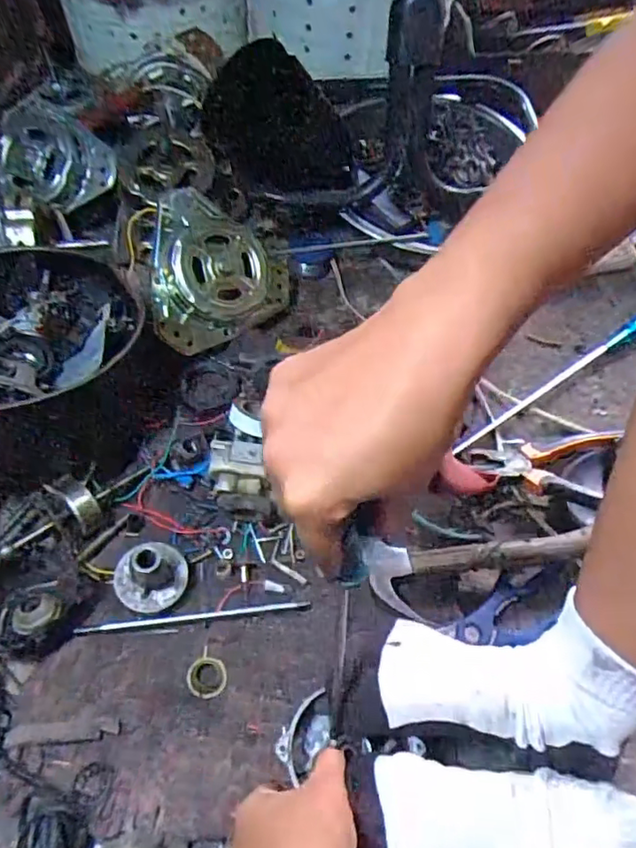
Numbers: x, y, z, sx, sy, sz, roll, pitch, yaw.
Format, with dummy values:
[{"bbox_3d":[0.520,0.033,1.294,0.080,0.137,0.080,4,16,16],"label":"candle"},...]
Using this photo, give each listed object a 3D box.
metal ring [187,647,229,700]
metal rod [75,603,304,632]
[{"bbox_3d":[-0.086,0.195,0.466,0.031,0.010,0.031,1,55,-2],"label":"metal ring"},{"bbox_3d":[-0.100,0.157,0.491,0.184,0.007,0.007,-4,57,-7],"label":"metal rod"}]

